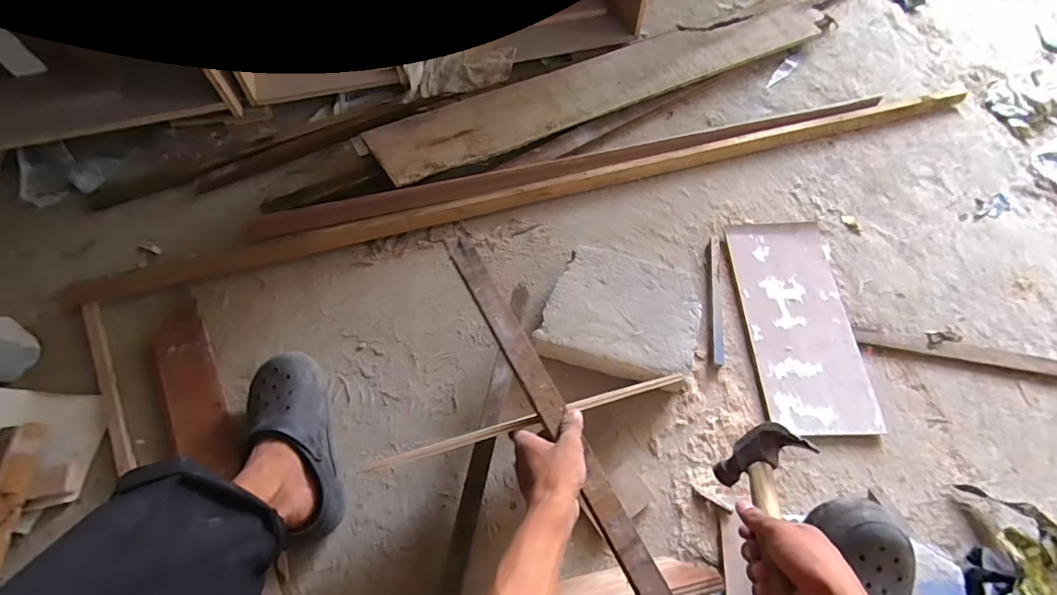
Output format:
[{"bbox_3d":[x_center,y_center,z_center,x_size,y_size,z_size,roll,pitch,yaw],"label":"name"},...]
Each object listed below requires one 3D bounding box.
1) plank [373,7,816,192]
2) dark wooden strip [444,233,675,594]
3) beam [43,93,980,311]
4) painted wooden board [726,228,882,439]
[{"bbox_3d":[0.208,-0.503,1.058,1.141,0.024,0.150,-25,74,-14],"label":"plank"},{"bbox_3d":[0.059,0.180,0.509,0.034,0.008,0.593,-27,78,-14],"label":"dark wooden strip"},{"bbox_3d":[0.072,-0.235,0.959,1.856,0.032,0.050,-15,64,-8],"label":"beam"},{"bbox_3d":[0.478,0.039,0.820,0.183,0.023,0.397,1,63,0],"label":"painted wooden board"}]

